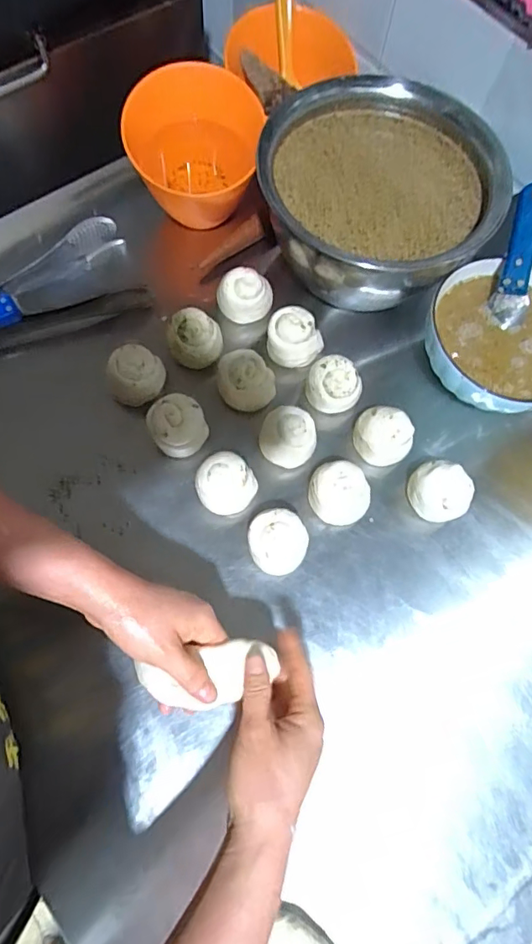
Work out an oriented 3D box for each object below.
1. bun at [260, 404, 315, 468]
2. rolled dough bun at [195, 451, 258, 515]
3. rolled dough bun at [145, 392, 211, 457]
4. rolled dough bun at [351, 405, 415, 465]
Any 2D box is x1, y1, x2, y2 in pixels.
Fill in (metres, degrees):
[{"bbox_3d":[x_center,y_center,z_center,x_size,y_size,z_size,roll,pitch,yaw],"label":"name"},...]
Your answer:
[{"bbox_3d":[0.023,-0.037,0.539,0.061,0.051,0.054,17,70,1],"label":"bun"},{"bbox_3d":[-0.041,0.015,0.517,0.053,0.053,0.053,1,71,-3],"label":"rolled dough bun"},{"bbox_3d":[-0.092,-0.046,0.536,0.057,0.052,0.053,1,71,-3],"label":"rolled dough bun"},{"bbox_3d":[0.128,-0.038,0.554,0.063,0.057,0.052,21,70,2],"label":"rolled dough bun"}]

